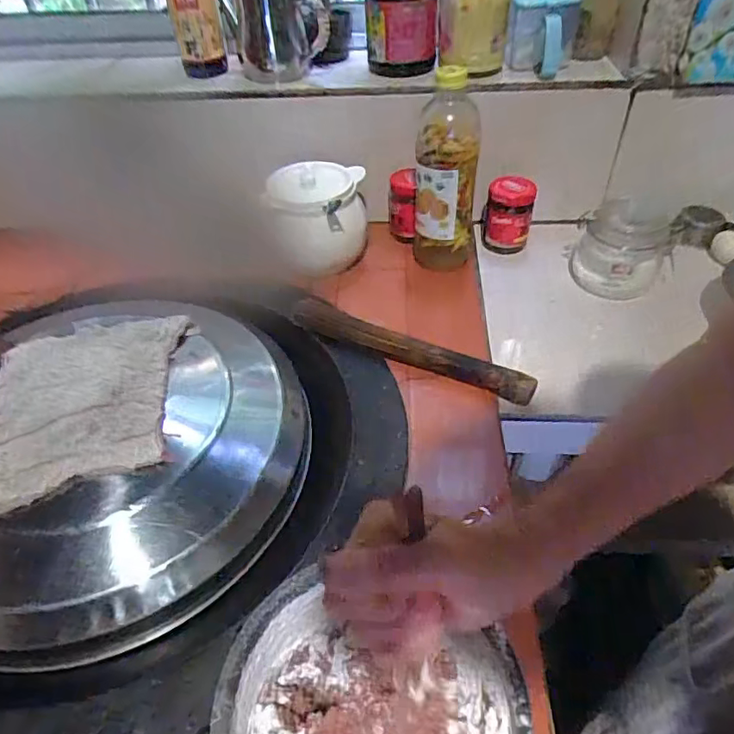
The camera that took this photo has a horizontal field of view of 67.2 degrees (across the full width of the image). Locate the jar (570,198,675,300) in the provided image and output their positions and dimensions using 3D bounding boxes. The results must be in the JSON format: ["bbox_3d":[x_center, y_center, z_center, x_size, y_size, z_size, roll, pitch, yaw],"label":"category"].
[{"bbox_3d":[0.341,-0.160,0.753,0.092,0.117,0.092,-7,45,-3],"label":"jar"}]

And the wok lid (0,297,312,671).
[{"bbox_3d":[-0.252,0.076,0.574,0.361,0.131,0.370,-2,45,2],"label":"wok lid"}]

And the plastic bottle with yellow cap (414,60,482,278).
[{"bbox_3d":[0.109,-0.263,0.748,0.076,0.259,0.092,6,46,10],"label":"plastic bottle with yellow cap"}]

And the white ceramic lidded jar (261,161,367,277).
[{"bbox_3d":[-0.065,-0.206,0.791,0.126,0.139,0.103,2,39,6],"label":"white ceramic lidded jar"}]

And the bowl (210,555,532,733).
[{"bbox_3d":[-0.001,0.220,0.323,0.166,0.079,0.148,12,41,18],"label":"bowl"}]

